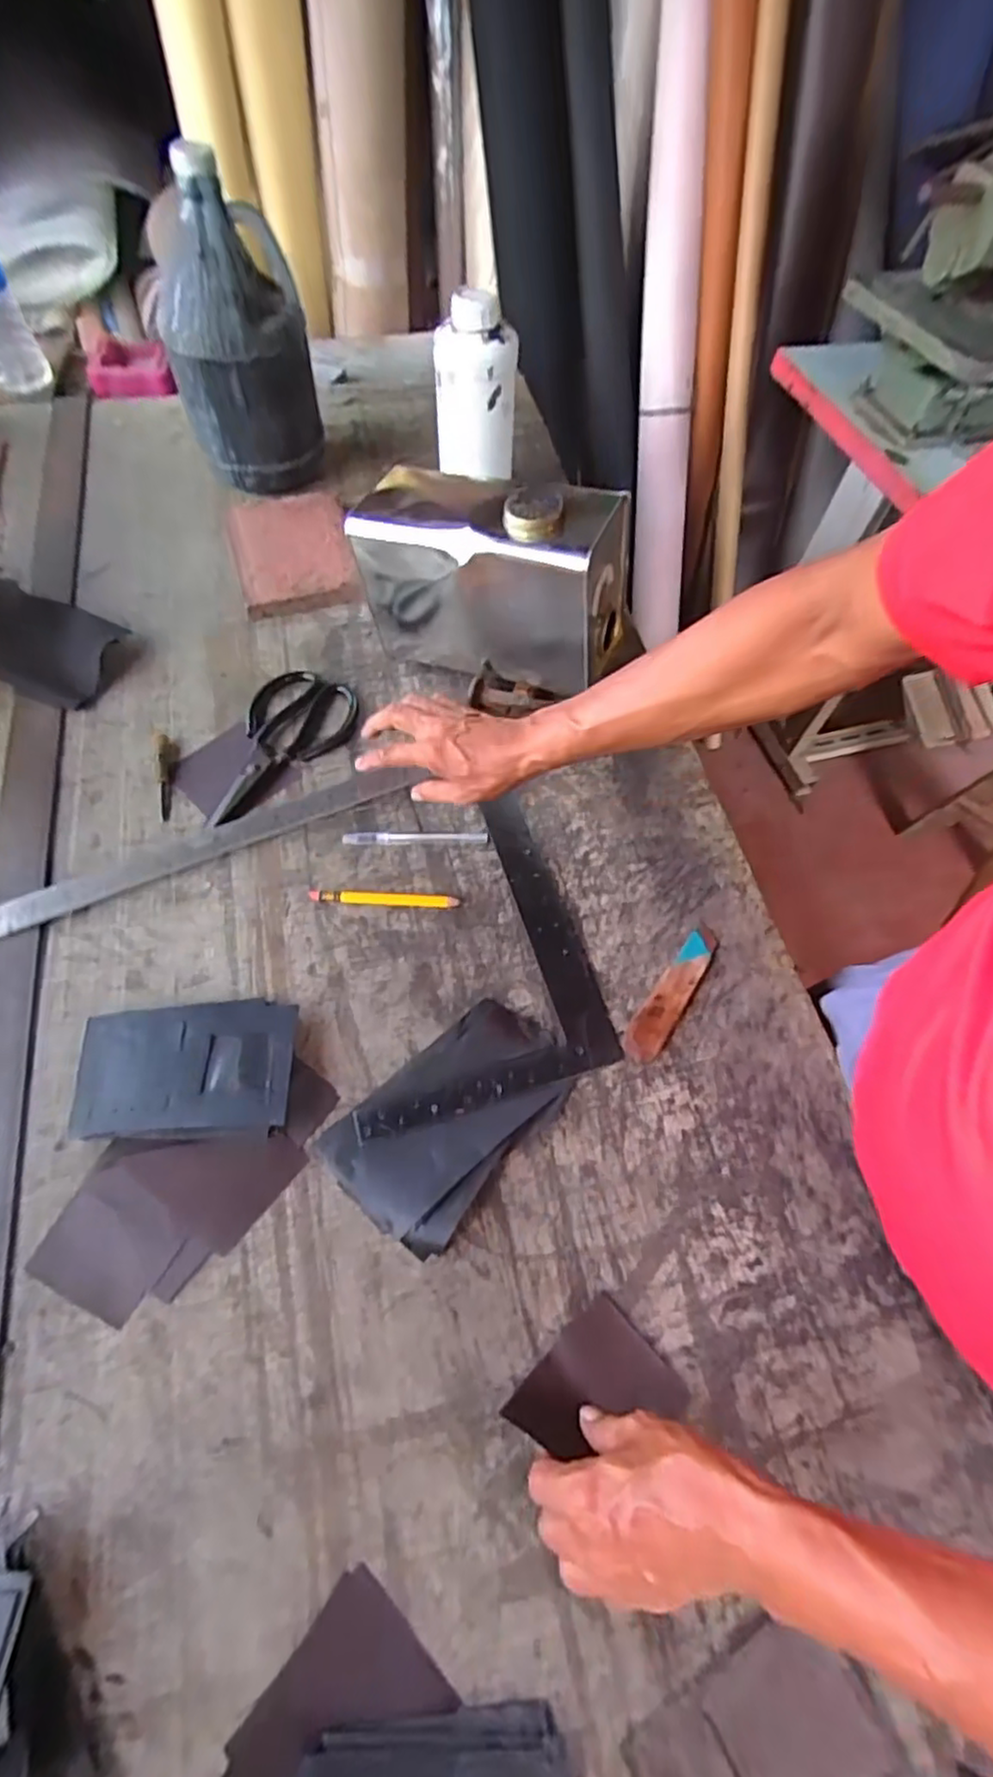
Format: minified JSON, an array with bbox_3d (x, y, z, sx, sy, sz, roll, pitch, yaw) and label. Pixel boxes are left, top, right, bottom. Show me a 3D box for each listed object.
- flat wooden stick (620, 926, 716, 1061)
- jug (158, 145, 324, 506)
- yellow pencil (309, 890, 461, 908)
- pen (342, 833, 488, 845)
[{"bbox_3d":[0.144,0.082,0.549,0.028,0.007,0.131,33,64,15],"label":"flat wooden stick"},{"bbox_3d":[-0.280,-0.583,0.744,0.147,0.276,0.127,-14,62,-10],"label":"jug"},{"bbox_3d":[-0.096,0.008,0.580,0.125,0.008,0.012,3,60,-1],"label":"yellow pencil"},{"bbox_3d":[-0.073,-0.046,0.611,0.127,0.006,0.011,-2,61,-4],"label":"pen"}]

